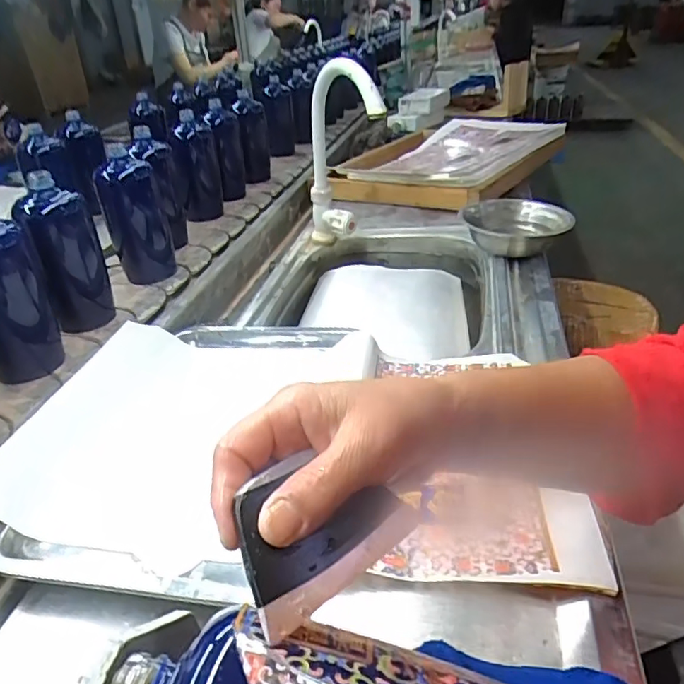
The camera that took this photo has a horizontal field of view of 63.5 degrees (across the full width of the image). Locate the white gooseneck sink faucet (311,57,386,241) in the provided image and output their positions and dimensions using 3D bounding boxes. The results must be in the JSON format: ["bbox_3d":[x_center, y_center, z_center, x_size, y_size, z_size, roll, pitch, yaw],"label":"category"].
[{"bbox_3d":[-0.012,-0.292,0.869,0.055,0.331,0.134,-20,61,-25],"label":"white gooseneck sink faucet"}]

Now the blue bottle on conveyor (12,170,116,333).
[{"bbox_3d":[-0.348,-0.108,0.694,0.074,0.172,0.062,-6,30,-8],"label":"blue bottle on conveyor"}]

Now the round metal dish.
[{"bbox_3d":[0.267,-0.173,0.857,0.162,0.047,0.160,3,30,8],"label":"round metal dish"}]

